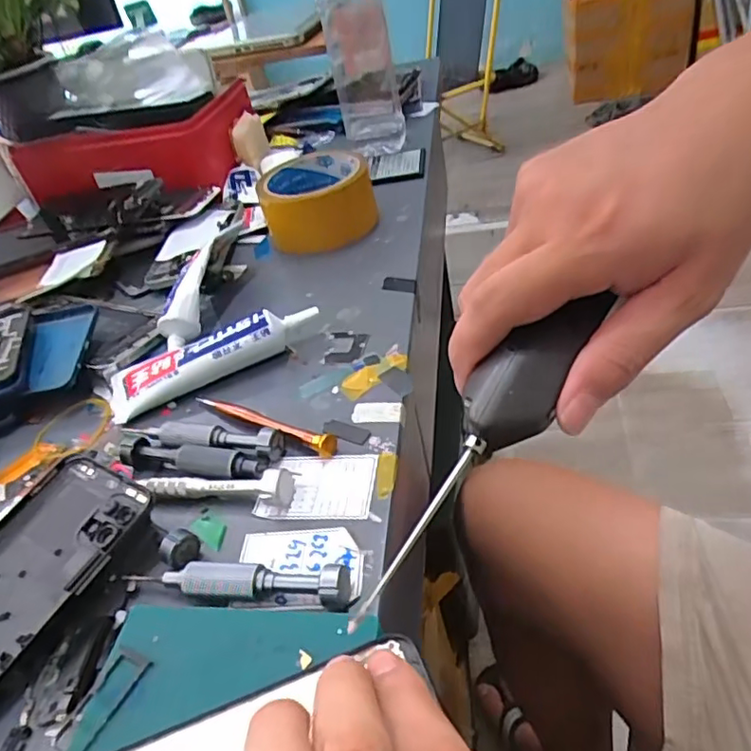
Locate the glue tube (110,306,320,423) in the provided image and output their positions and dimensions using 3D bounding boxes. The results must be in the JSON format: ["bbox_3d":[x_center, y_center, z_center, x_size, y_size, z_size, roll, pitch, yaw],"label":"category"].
[{"bbox_3d":[-0.106,-0.013,0.390,0.139,0.020,0.038,-24,43,-2],"label":"glue tube"}]

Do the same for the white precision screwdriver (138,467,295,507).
[{"bbox_3d":[-0.084,0.054,0.307,0.084,0.013,0.015,-3,40,14],"label":"white precision screwdriver"}]

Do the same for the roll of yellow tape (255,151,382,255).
[{"bbox_3d":[-0.051,-0.150,0.512,0.092,0.042,0.100,-19,40,-8],"label":"roll of yellow tape"}]

